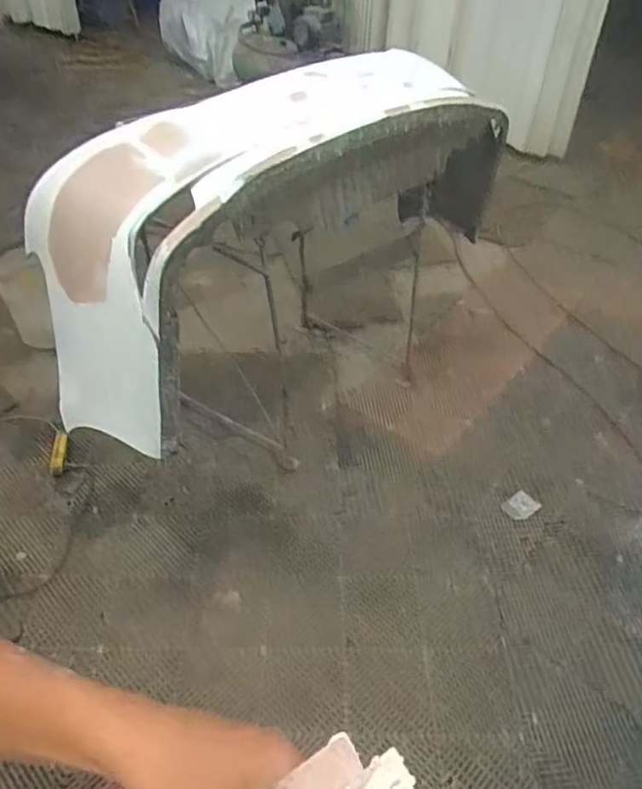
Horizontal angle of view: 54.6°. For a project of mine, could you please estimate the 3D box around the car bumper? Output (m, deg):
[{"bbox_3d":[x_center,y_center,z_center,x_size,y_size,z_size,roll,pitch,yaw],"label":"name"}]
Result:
[{"bbox_3d":[-0.064,-0.511,1.717,0.467,0.602,1.459,31,49,28],"label":"car bumper"}]

